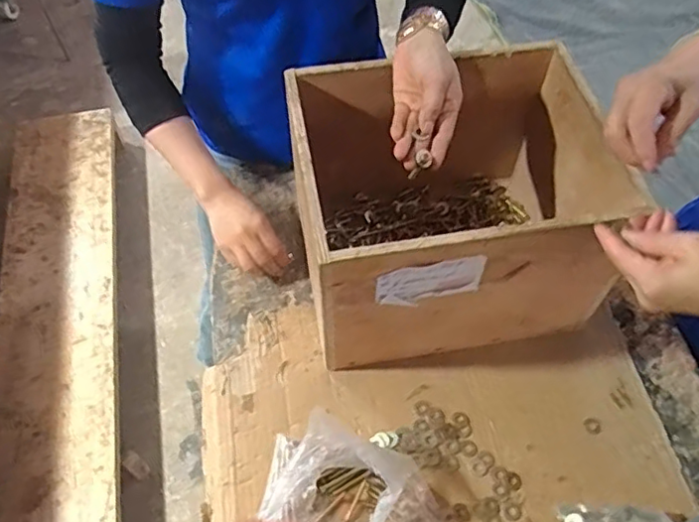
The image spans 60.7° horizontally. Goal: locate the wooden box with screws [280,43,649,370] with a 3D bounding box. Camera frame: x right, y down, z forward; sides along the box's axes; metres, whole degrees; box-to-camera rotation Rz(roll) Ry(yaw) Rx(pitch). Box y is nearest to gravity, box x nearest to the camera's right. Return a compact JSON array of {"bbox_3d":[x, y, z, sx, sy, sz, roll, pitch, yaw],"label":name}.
[{"bbox_3d":[0.106,-0.069,0.699,0.313,0.232,0.290,-9,58,-5],"label":"wooden box with screws"}]

